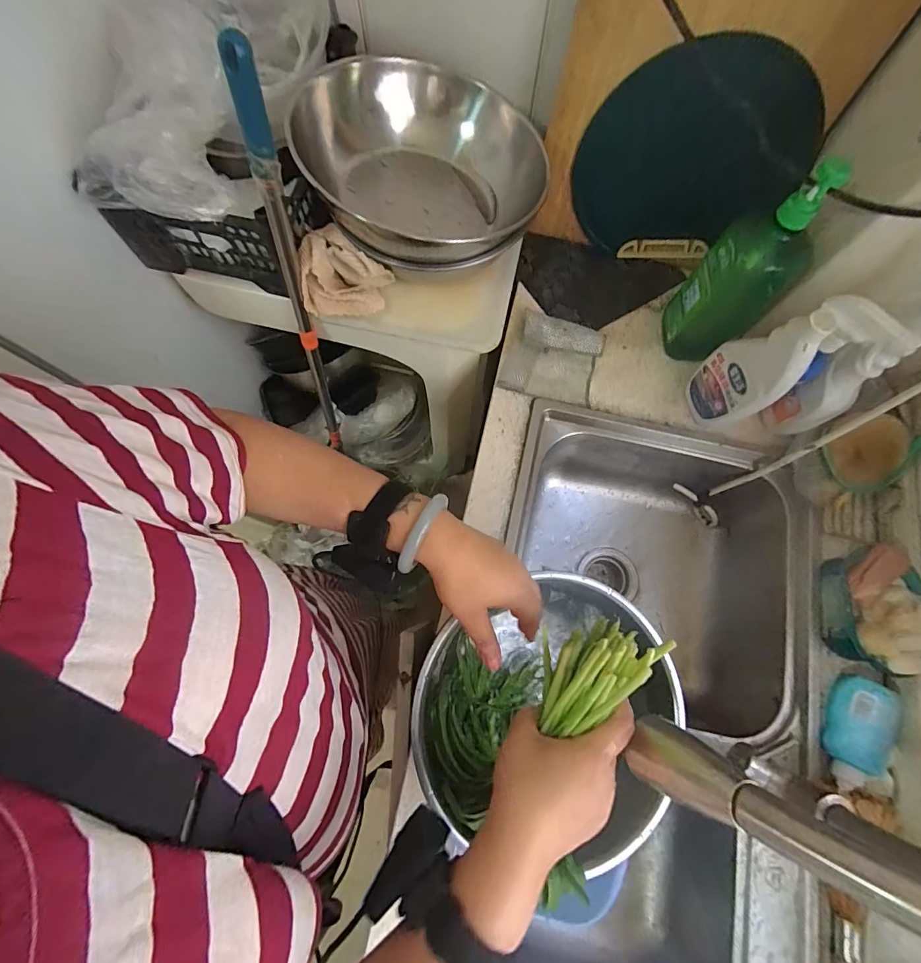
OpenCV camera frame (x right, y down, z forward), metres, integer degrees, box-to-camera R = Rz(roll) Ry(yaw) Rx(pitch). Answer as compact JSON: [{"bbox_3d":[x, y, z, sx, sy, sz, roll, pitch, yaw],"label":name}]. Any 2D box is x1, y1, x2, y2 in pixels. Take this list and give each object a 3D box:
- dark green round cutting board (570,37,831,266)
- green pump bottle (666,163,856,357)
[{"bbox_3d":[0.315,-0.441,0.603,0.291,0.259,0.016,10,62,14],"label":"dark green round cutting board"},{"bbox_3d":[0.356,-0.255,0.550,0.106,0.284,0.061,44,79,10],"label":"green pump bottle"}]

